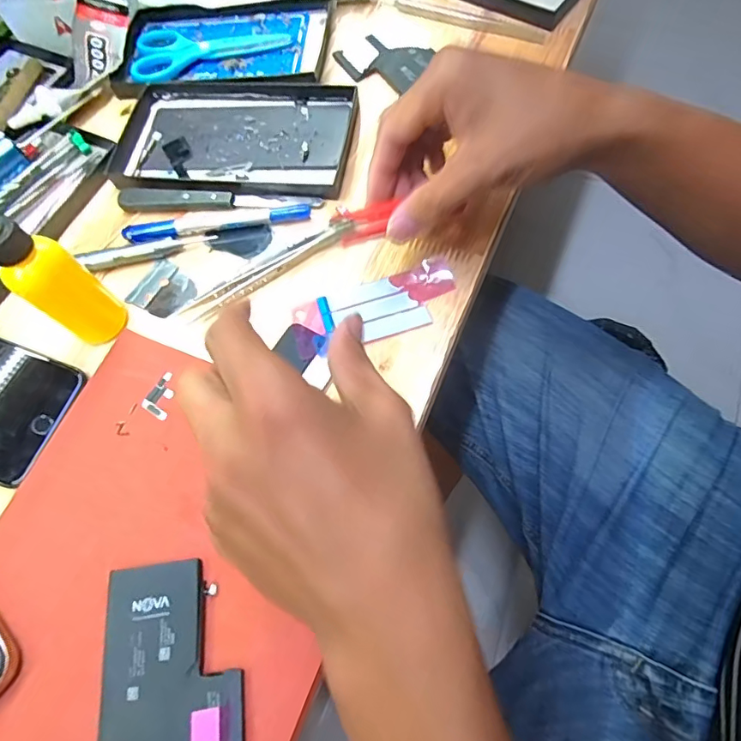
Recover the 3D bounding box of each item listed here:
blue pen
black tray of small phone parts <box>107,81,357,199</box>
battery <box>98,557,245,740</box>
[{"bbox_3d":[-0.107,-0.103,0.348,0.129,0.012,0.013,-8,66,3],"label":"blue pen"},{"bbox_3d":[-0.107,-0.177,0.384,0.179,0.025,0.107,4,68,8],"label":"black tray of small phone parts"},{"bbox_3d":[-0.094,0.136,0.234,0.065,0.005,0.087,-11,66,2],"label":"battery"}]

